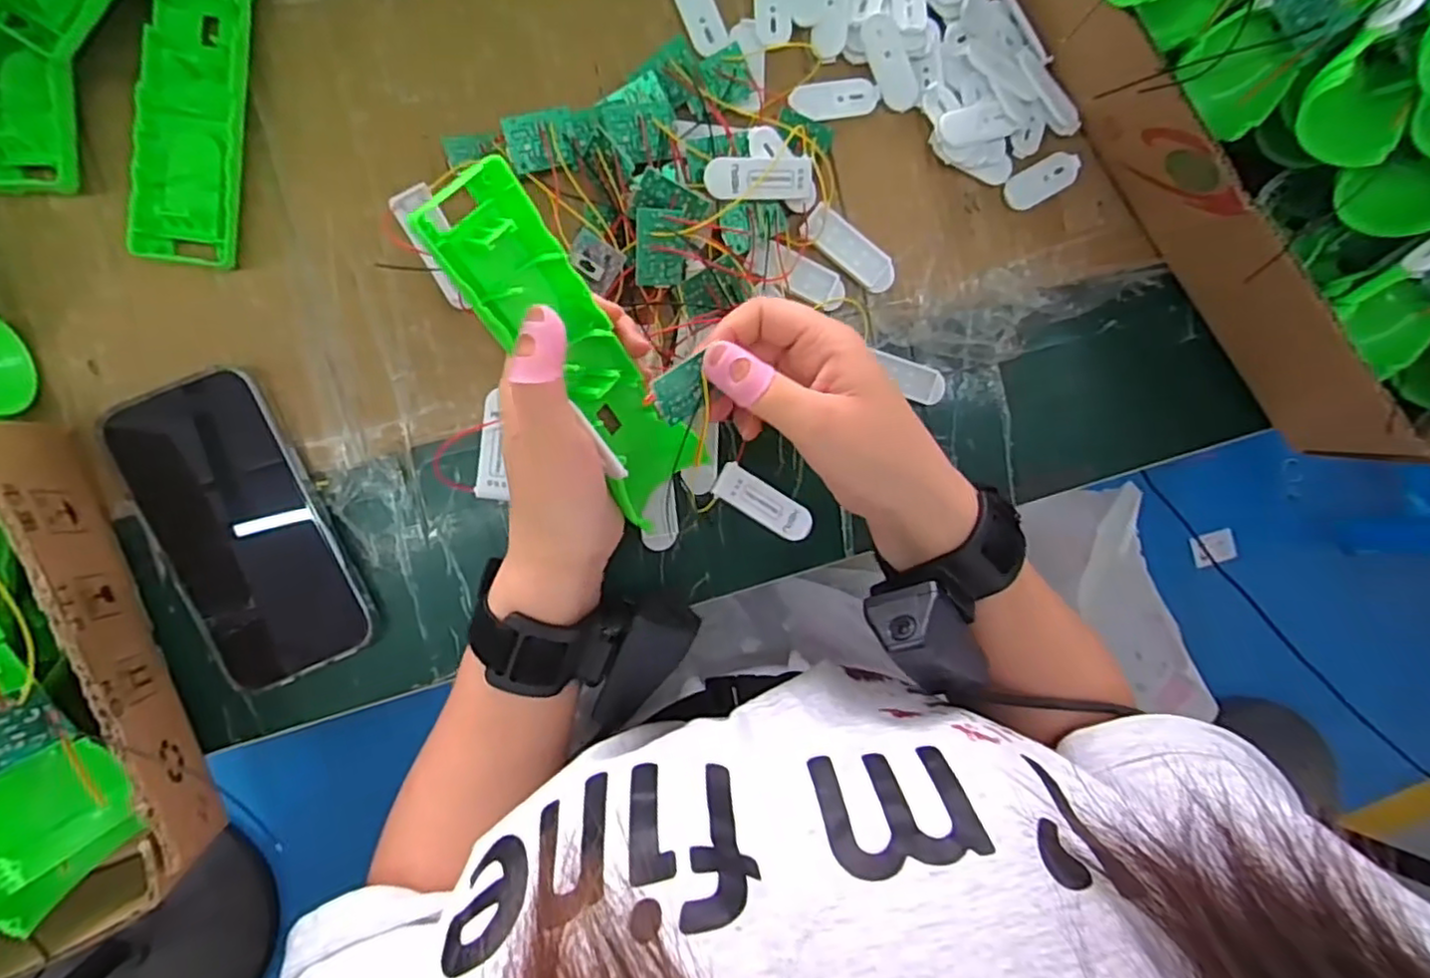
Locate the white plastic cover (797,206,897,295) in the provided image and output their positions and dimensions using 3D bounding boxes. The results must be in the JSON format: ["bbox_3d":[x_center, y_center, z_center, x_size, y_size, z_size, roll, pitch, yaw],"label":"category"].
[{"bbox_3d":[0.075,-0.132,0.373,0.058,0.007,0.022,36,87,-9],"label":"white plastic cover"}]

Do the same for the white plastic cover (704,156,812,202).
[{"bbox_3d":[0.023,-0.162,0.351,0.056,0.005,0.021,-8,108,-11],"label":"white plastic cover"}]

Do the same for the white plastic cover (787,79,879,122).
[{"bbox_3d":[0.065,-0.215,0.371,0.048,0.005,0.022,-15,95,-7],"label":"white plastic cover"}]

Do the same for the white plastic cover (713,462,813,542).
[{"bbox_3d":[0.028,0.008,0.374,0.057,0.005,0.022,32,88,-9],"label":"white plastic cover"}]

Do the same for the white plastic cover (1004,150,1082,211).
[{"bbox_3d":[0.190,-0.178,0.389,0.051,0.004,0.020,-30,97,-6],"label":"white plastic cover"}]

